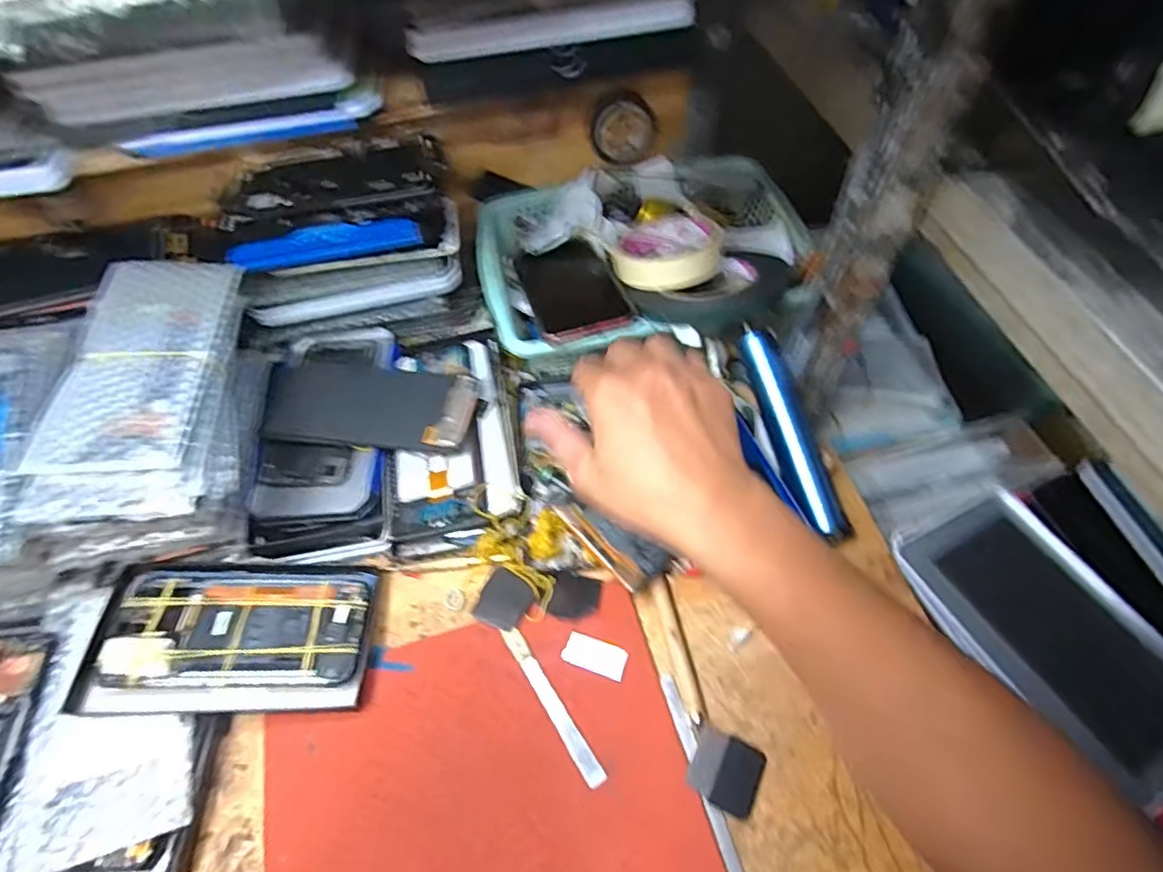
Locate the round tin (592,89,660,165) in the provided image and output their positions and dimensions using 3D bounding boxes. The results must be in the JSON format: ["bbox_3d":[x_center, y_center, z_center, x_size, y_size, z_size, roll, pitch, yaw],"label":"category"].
[{"bbox_3d":[0.037,-0.267,0.513,0.058,0.060,0.024,-17,58,-7],"label":"round tin"}]

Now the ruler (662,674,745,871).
[{"bbox_3d":[0.075,0.209,0.355,0.011,0.005,0.130,-9,57,-17],"label":"ruler"}]

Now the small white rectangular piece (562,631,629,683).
[{"bbox_3d":[0.010,0.148,0.399,0.041,0.004,0.021,17,59,11],"label":"small white rectangular piece"}]

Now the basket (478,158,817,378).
[{"bbox_3d":[0.053,-0.148,0.527,0.271,0.068,0.207,-12,58,-4],"label":"basket"}]

